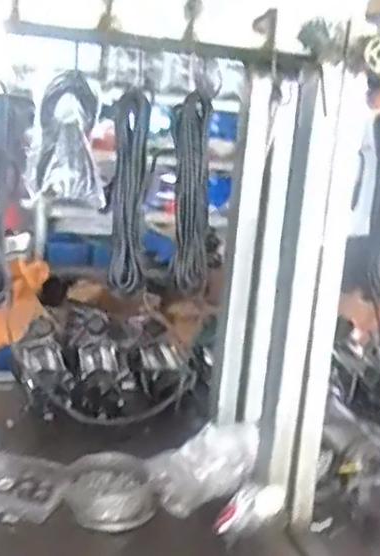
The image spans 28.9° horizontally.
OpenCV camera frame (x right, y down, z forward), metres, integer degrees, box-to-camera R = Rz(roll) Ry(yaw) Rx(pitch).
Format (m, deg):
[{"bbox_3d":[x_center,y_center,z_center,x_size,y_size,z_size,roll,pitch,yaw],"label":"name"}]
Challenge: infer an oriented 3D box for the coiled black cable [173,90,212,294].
[{"bbox_3d":[0.001,-0.151,1.357,0.070,0.355,0.054,4,16,7],"label":"coiled black cable"}]

